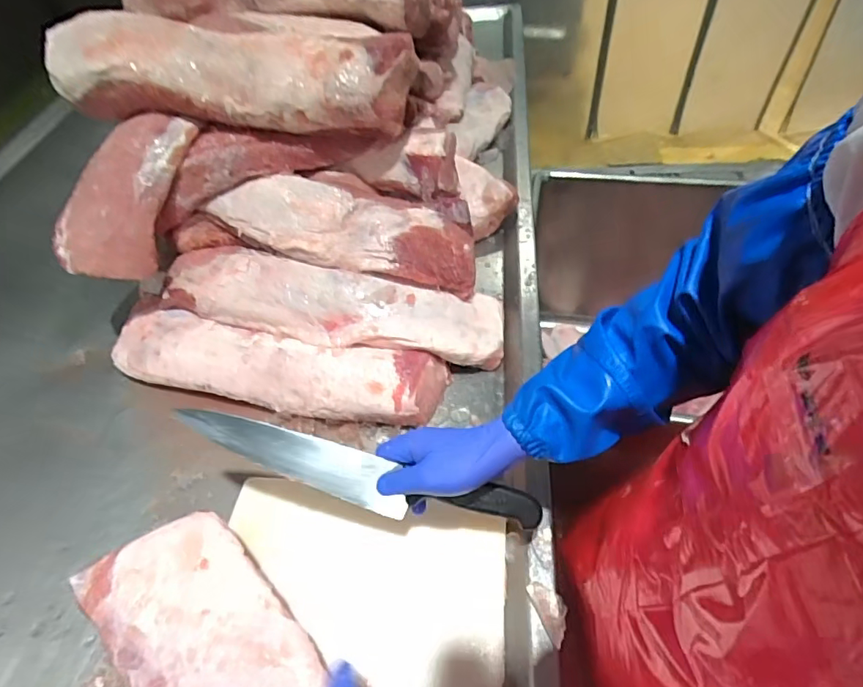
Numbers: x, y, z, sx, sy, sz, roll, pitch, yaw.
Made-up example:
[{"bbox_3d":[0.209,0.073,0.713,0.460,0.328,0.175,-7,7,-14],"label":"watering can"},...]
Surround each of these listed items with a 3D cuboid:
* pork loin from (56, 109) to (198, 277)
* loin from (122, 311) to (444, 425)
[{"bbox_3d":[-0.395,-0.194,0.677,0.108,0.059,0.228,20,84,18],"label":"pork loin"},{"bbox_3d":[-0.212,0.032,0.690,0.457,0.078,0.104,9,51,10],"label":"loin"}]

